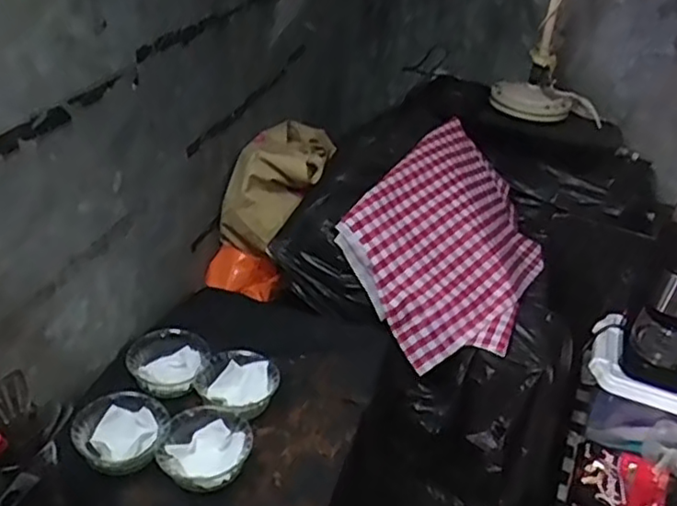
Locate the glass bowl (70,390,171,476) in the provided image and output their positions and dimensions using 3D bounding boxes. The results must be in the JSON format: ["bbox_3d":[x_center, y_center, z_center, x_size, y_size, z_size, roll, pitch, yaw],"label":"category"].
[{"bbox_3d":[-0.266,0.226,0.790,0.103,0.052,0.108,5,31,-3],"label":"glass bowl"}]

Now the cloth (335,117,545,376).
[{"bbox_3d":[0.218,-0.033,1.158,0.333,0.081,0.482,49,51,0],"label":"cloth"}]

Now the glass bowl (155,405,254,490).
[{"bbox_3d":[-0.159,0.237,0.783,0.104,0.054,0.100,5,31,-3],"label":"glass bowl"}]

